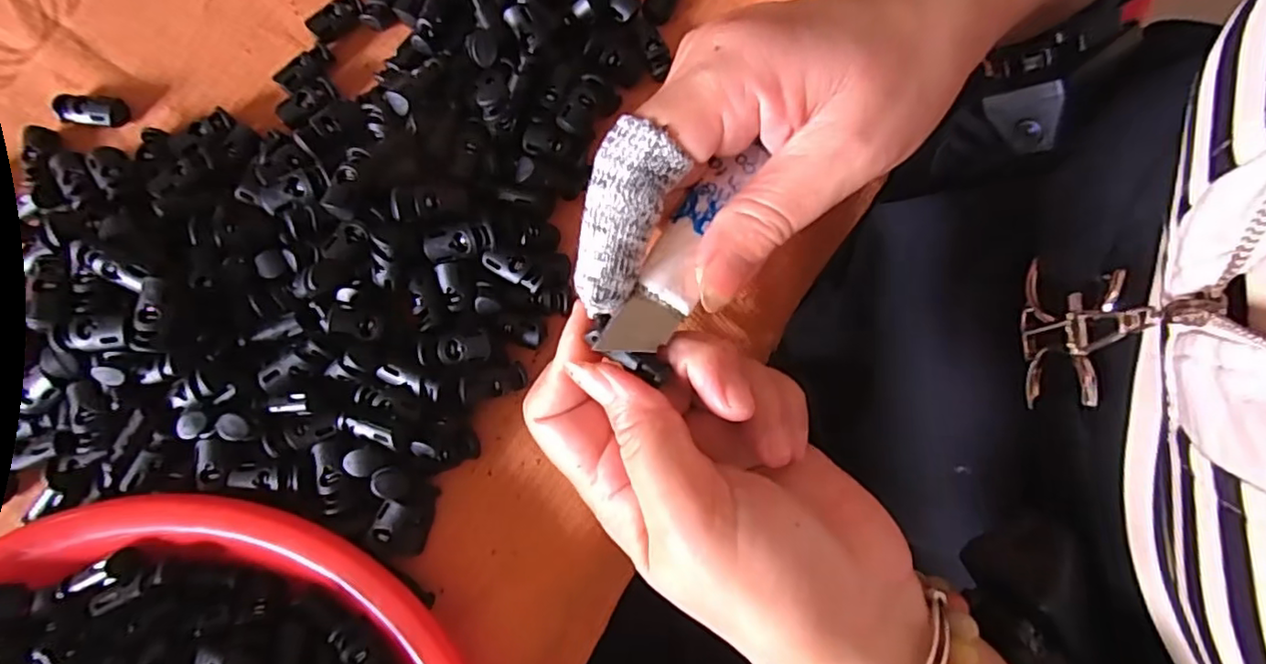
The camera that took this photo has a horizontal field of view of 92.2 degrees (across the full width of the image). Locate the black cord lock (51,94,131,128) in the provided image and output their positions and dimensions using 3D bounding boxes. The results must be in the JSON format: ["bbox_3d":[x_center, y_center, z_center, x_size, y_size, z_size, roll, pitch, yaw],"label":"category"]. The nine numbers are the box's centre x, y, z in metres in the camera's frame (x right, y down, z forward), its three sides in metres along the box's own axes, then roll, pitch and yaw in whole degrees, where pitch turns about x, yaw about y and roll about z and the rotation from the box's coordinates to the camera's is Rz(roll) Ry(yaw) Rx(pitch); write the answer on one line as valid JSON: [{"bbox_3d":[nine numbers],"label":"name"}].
[{"bbox_3d":[-0.242,-0.098,0.271,0.031,0.006,0.013,4,79,0],"label":"black cord lock"}]

